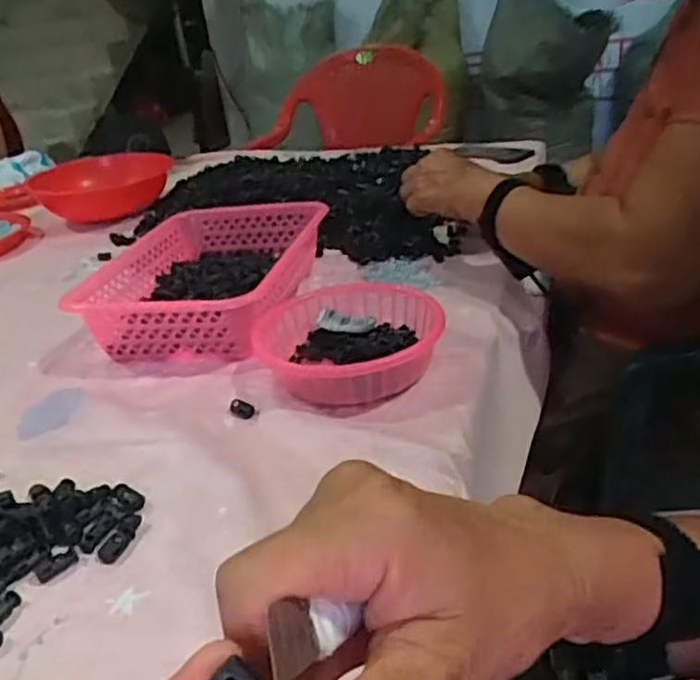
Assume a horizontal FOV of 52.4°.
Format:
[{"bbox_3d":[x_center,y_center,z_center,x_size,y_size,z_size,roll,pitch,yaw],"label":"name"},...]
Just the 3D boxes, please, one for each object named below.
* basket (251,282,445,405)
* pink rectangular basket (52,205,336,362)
[{"bbox_3d":[0.002,0.005,0.653,0.159,0.049,0.161,-13,27,-10],"label":"basket"},{"bbox_3d":[-0.161,-0.073,0.812,0.225,0.072,0.291,-2,27,11],"label":"pink rectangular basket"}]

